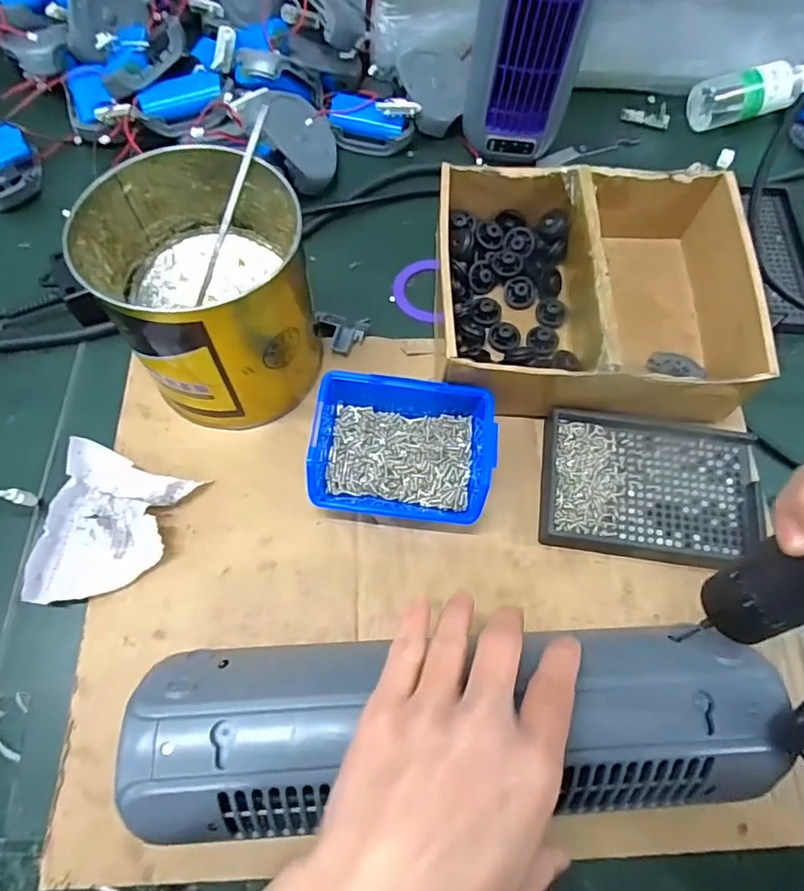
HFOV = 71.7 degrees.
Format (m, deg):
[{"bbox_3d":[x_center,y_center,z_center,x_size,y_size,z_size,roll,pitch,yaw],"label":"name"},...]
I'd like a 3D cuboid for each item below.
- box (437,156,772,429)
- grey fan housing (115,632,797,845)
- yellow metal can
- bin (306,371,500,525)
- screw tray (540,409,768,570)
[{"bbox_3d":[0.129,-0.108,0.393,0.206,0.069,0.172,3,67,-2],"label":"box"},{"bbox_3d":[0.026,0.139,0.270,0.296,0.070,0.083,0,67,1],"label":"grey fan housing"},{"bbox_3d":[-0.115,-0.093,0.352,0.120,0.119,0.125,1,67,-2],"label":"yellow metal can"},{"bbox_3d":[0.001,0.001,0.359,0.109,0.046,0.088,6,67,0],"label":"bin"},{"bbox_3d":[0.164,0.029,0.368,0.137,0.024,0.093,9,67,1],"label":"screw tray"}]

